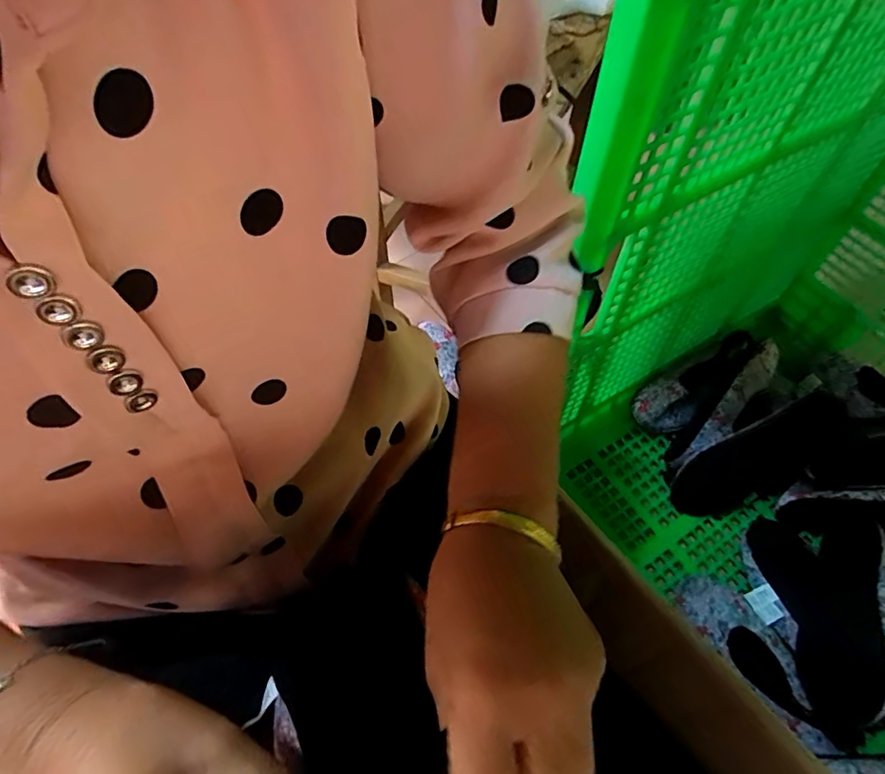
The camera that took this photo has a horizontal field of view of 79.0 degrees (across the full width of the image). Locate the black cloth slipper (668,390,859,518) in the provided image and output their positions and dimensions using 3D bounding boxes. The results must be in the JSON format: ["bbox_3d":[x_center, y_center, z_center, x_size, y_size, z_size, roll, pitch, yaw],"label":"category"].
[{"bbox_3d":[0.426,0.099,0.728,0.245,0.057,0.091,-32,60,7],"label":"black cloth slipper"}]

